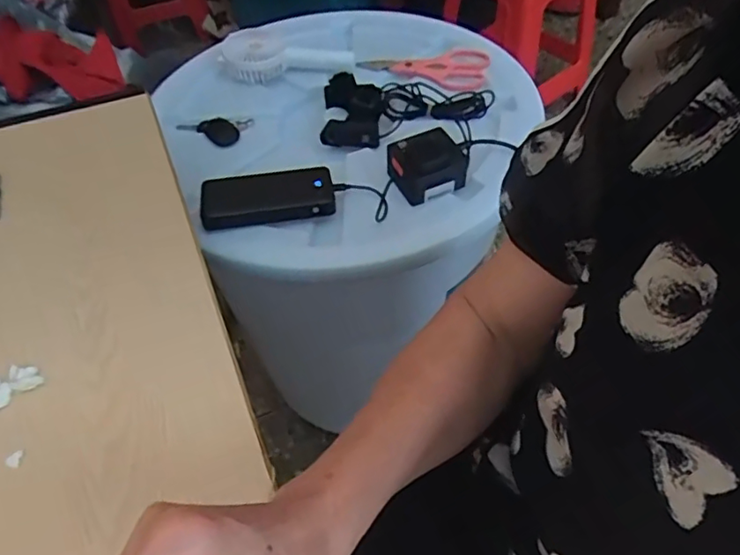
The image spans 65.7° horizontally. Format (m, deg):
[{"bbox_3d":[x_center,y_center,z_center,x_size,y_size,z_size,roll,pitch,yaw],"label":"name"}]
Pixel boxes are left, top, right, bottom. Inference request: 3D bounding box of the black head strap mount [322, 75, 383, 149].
[{"bbox_3d":[-0.025,-0.239,0.789,0.085,0.044,0.127,-3,51,3],"label":"black head strap mount"}]

